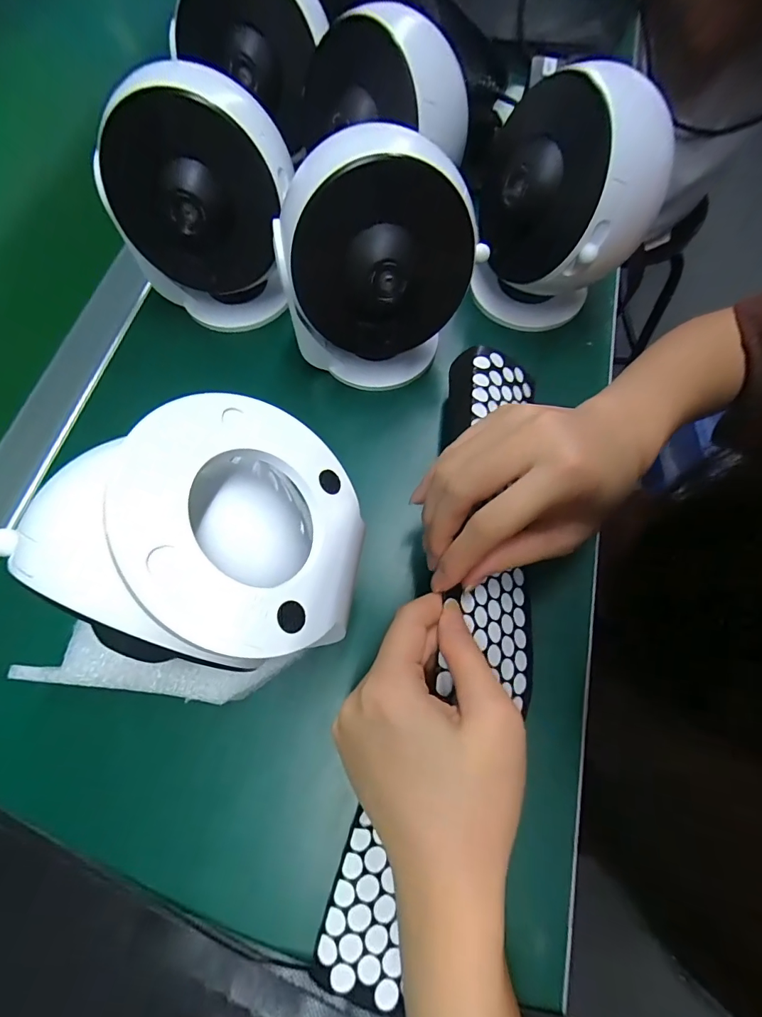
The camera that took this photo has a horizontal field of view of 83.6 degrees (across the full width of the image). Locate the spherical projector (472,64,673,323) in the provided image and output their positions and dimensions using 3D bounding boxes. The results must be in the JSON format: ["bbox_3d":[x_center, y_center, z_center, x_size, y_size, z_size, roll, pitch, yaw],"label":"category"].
[{"bbox_3d":[0.106,-0.176,0.257,0.094,0.117,0.088,11,71,6],"label":"spherical projector"}]

